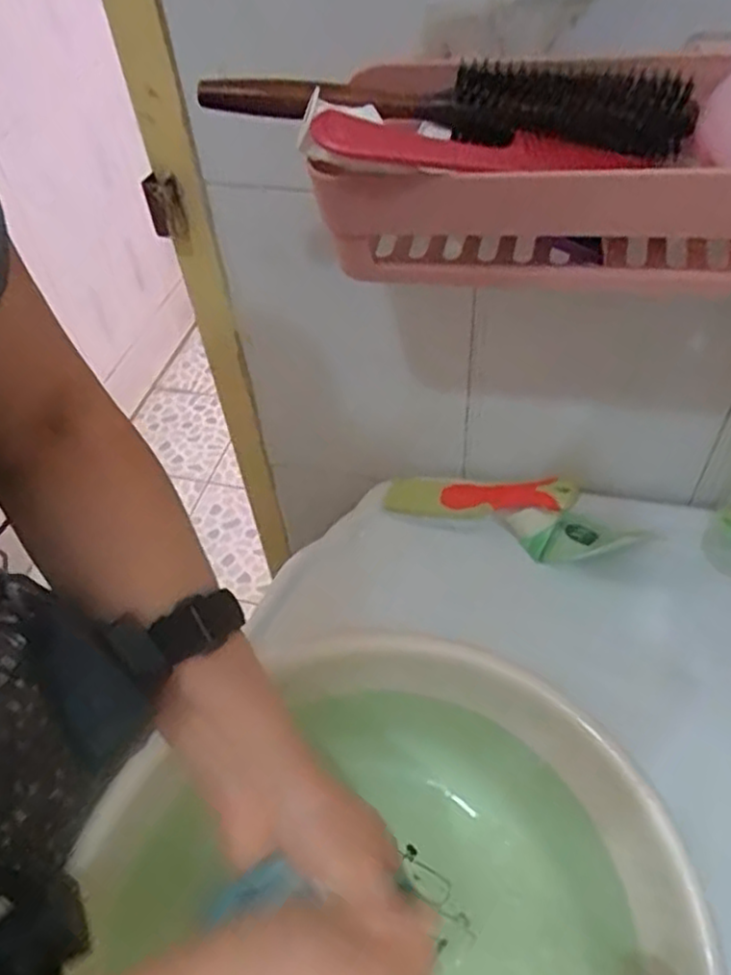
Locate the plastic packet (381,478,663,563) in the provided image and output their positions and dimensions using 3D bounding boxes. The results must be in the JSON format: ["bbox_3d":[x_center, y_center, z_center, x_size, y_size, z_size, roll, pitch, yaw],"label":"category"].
[{"bbox_3d":[0.117,0.019,0.573,0.214,0.063,0.058,7,50,11],"label":"plastic packet"}]

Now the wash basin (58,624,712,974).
[{"bbox_3d":[0.011,0.267,0.387,0.298,0.142,0.316,-2,49,3],"label":"wash basin"}]

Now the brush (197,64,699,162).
[{"bbox_3d":[0.044,-0.191,0.369,0.248,0.038,0.038,-1,49,4],"label":"brush"}]

